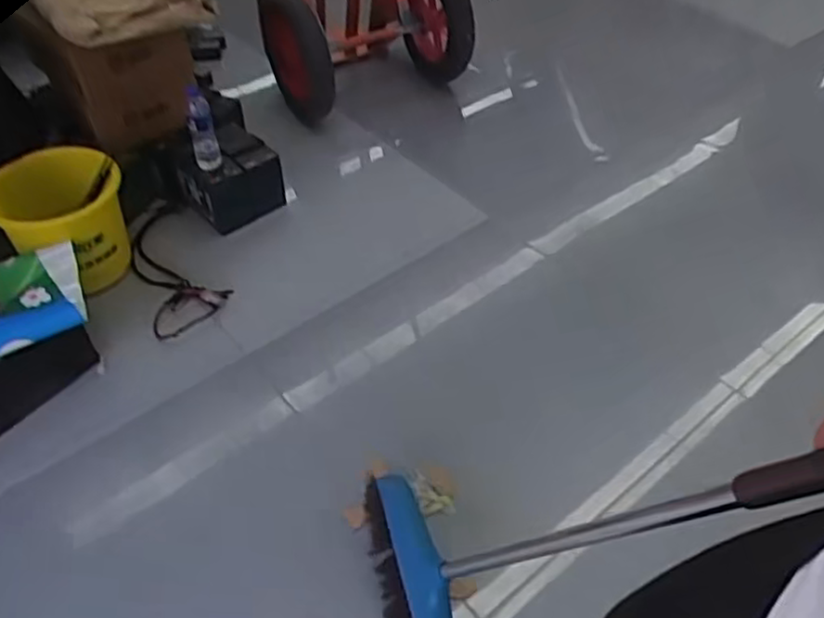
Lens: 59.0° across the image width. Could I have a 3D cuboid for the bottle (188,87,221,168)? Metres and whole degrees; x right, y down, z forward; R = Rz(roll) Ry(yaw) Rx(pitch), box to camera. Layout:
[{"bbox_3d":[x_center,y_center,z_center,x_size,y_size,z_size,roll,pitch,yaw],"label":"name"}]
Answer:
[{"bbox_3d":[-0.514,-0.441,1.786,0.057,0.195,0.061,-12,24,-13],"label":"bottle"}]

